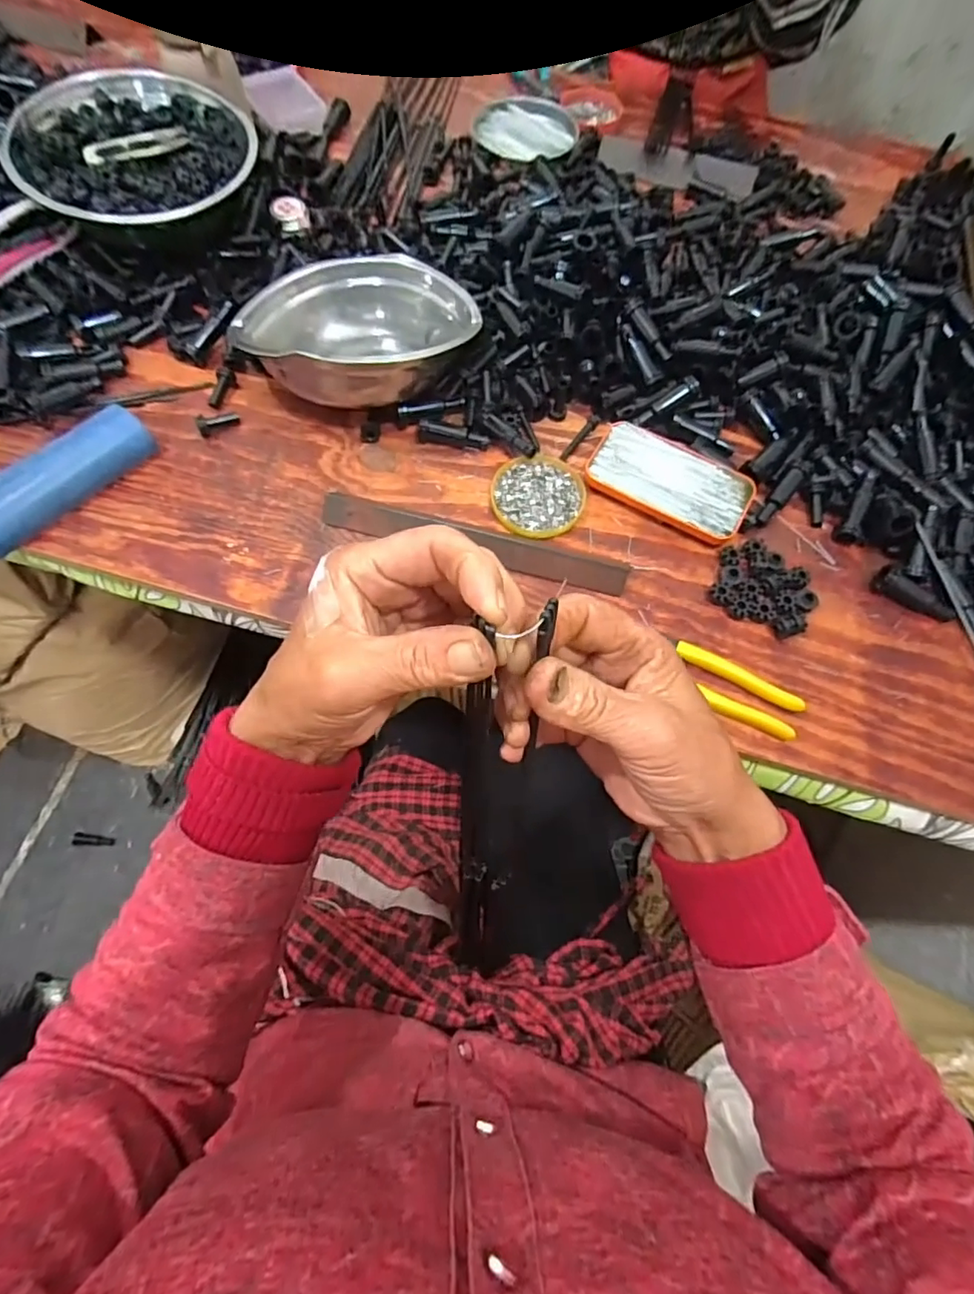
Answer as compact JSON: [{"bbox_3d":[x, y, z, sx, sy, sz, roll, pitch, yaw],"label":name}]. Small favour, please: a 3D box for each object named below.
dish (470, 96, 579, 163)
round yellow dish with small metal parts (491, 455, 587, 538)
[{"bbox_3d":[0.049,-0.667,0.739,0.131,0.013,0.131,1,68,-3],"label":"dish"},{"bbox_3d":[0.046,-0.138,0.521,0.081,0.011,0.082,1,68,-3],"label":"round yellow dish with small metal parts"}]

